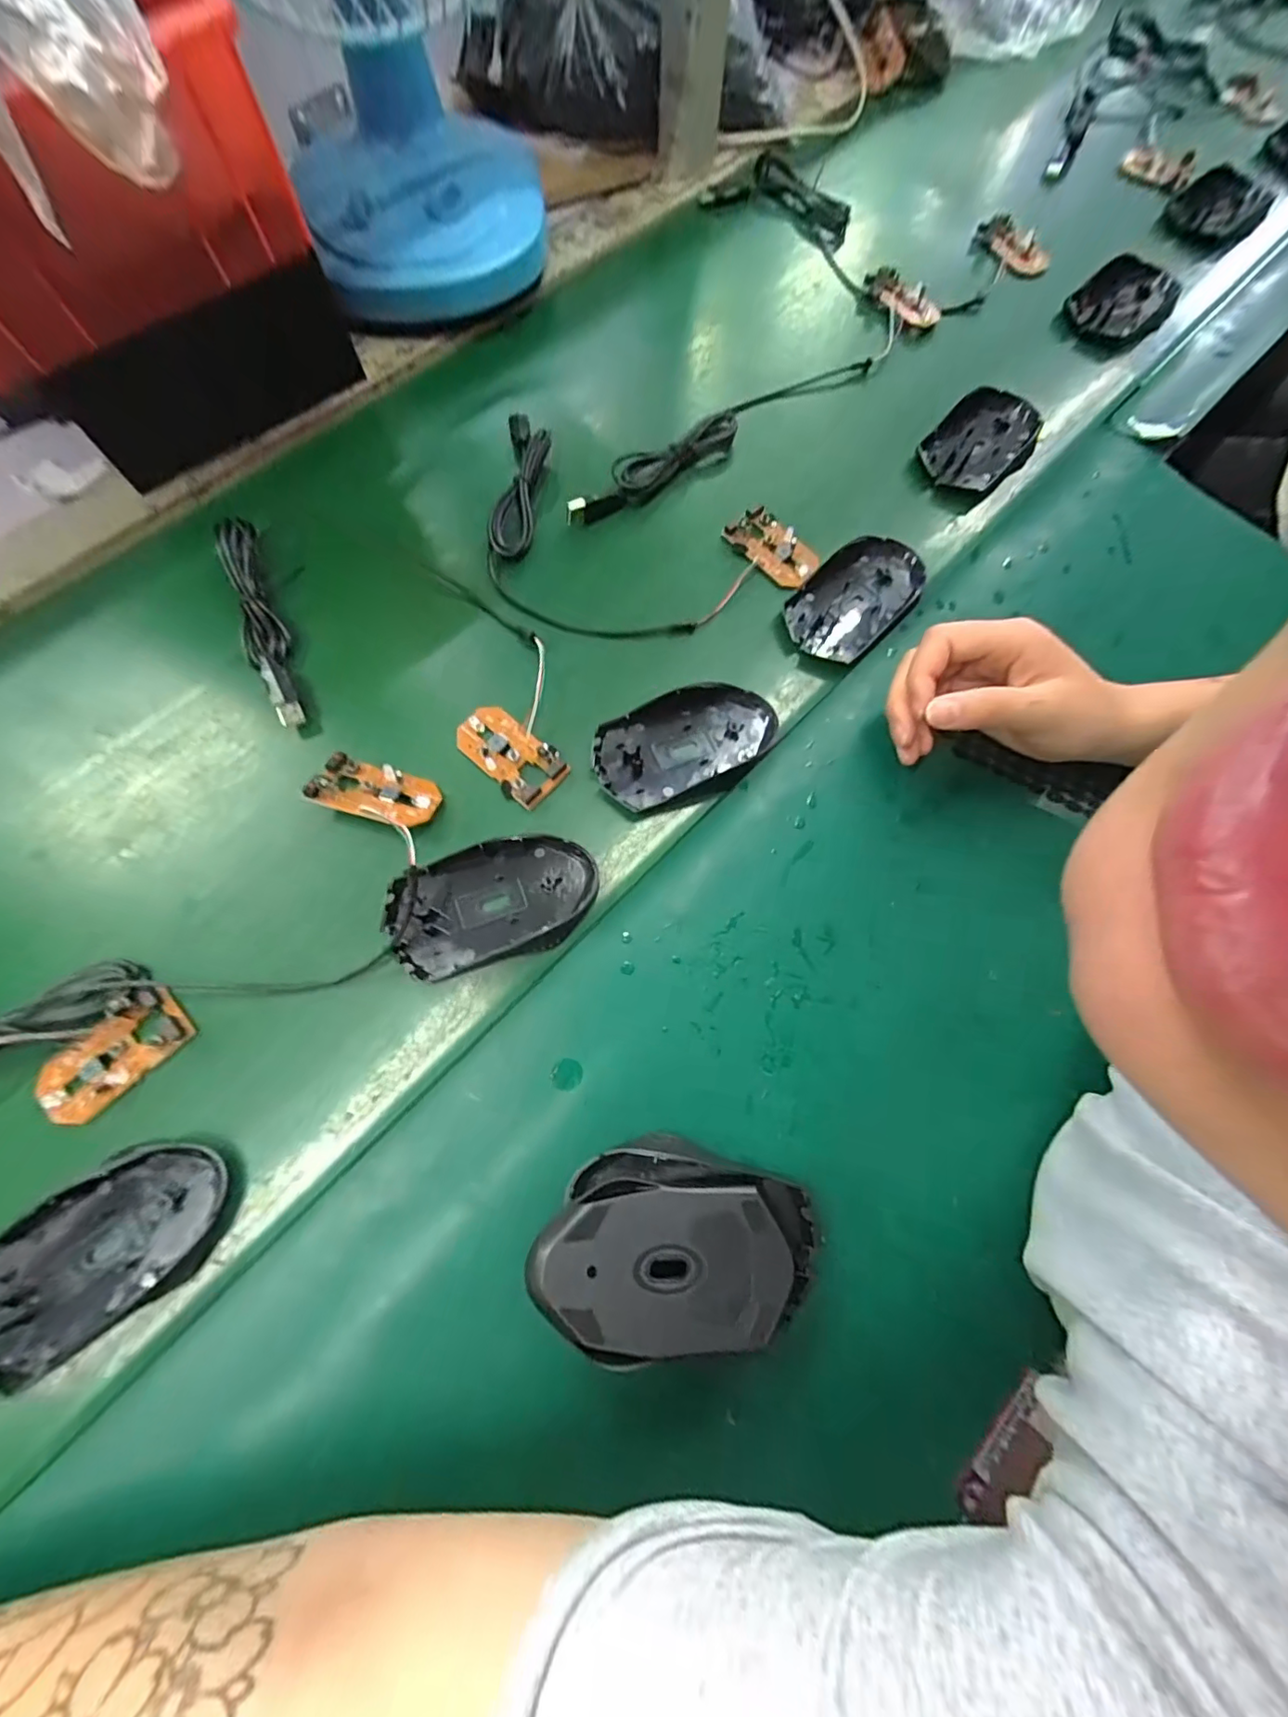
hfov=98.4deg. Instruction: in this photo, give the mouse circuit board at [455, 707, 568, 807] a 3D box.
[{"bbox_3d":[-0.080,-0.064,0.332,0.069,0.013,0.037,43,76,10],"label":"mouse circuit board"}]

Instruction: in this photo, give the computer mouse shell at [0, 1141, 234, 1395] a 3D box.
[{"bbox_3d":[-0.247,0.179,0.249,0.110,0.019,0.061,-32,77,-11],"label":"computer mouse shell"}]

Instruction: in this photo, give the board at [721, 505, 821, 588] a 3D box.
[{"bbox_3d":[0.092,-0.219,0.392,0.066,0.016,0.035,42,76,9],"label":"board"}]

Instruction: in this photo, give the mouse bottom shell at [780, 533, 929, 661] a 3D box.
[{"bbox_3d":[0.148,-0.180,0.376,0.111,0.016,0.061,-42,79,-13],"label":"mouse bottom shell"}]

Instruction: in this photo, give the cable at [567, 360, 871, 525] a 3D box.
[{"bbox_3d":[0.059,-0.321,0.417,0.280,0.021,0.030,-37,78,-13],"label":"cable"}]

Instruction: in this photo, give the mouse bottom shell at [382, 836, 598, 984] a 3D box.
[{"bbox_3d":[-0.082,0.022,0.305,0.111,0.012,0.064,-15,75,-7],"label":"mouse bottom shell"}]

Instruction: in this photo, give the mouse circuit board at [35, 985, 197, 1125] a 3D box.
[{"bbox_3d":[-0.265,0.098,0.276,0.067,0.019,0.036,-39,79,-13],"label":"mouse circuit board"}]

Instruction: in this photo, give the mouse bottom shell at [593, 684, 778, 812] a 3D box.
[{"bbox_3d":[0.023,-0.074,0.341,0.110,0.014,0.060,-25,76,-10],"label":"mouse bottom shell"}]

